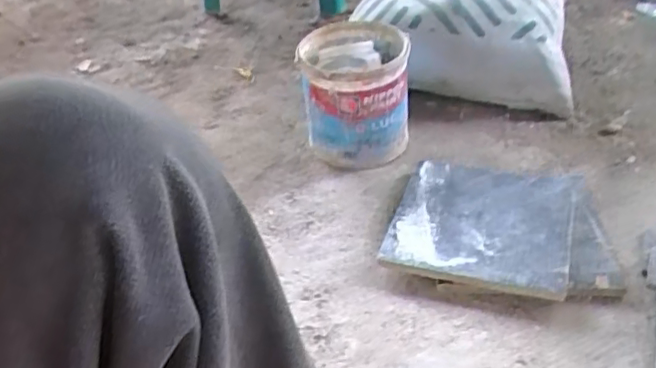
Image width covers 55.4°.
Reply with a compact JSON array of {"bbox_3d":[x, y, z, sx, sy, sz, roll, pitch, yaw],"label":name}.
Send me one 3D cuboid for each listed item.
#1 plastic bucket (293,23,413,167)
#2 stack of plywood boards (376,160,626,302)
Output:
[{"bbox_3d":[0.049,-0.146,1.090,0.175,0.201,0.182,-4,40,4],"label":"plastic bucket"},{"bbox_3d":[0.250,0.061,0.931,0.311,0.034,0.271,4,40,9],"label":"stack of plywood boards"}]

